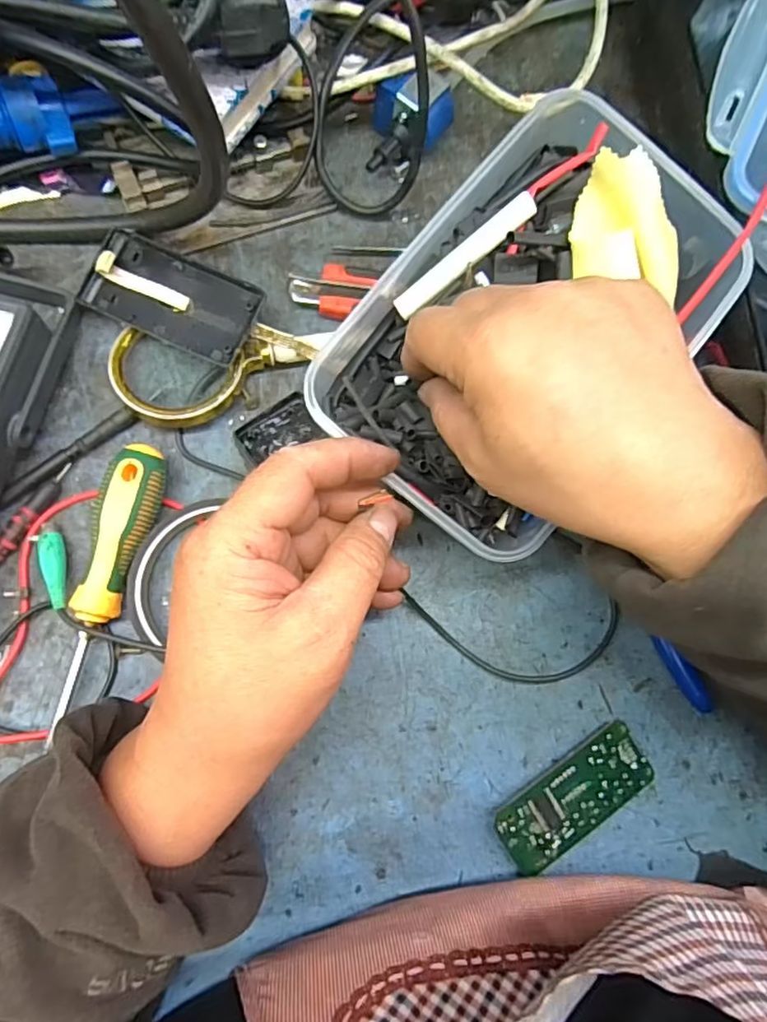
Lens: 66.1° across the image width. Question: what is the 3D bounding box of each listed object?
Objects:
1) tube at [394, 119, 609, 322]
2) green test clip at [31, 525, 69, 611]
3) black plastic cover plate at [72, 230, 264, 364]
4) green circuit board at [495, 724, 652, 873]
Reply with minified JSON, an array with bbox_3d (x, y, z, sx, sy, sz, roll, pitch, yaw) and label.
[{"bbox_3d":[0.057,-0.135,0.277,0.127,0.014,0.014,-40,88,3],"label":"tube"},{"bbox_3d":[-0.164,0.028,0.294,0.013,0.012,0.046,-21,67,-8],"label":"green test clip"},{"bbox_3d":[-0.114,-0.116,0.315,0.092,0.011,0.045,25,77,-1],"label":"black plastic cover plate"},{"bbox_3d":[0.096,0.145,0.300,0.084,0.013,0.036,-31,83,-11],"label":"green circuit board"}]

